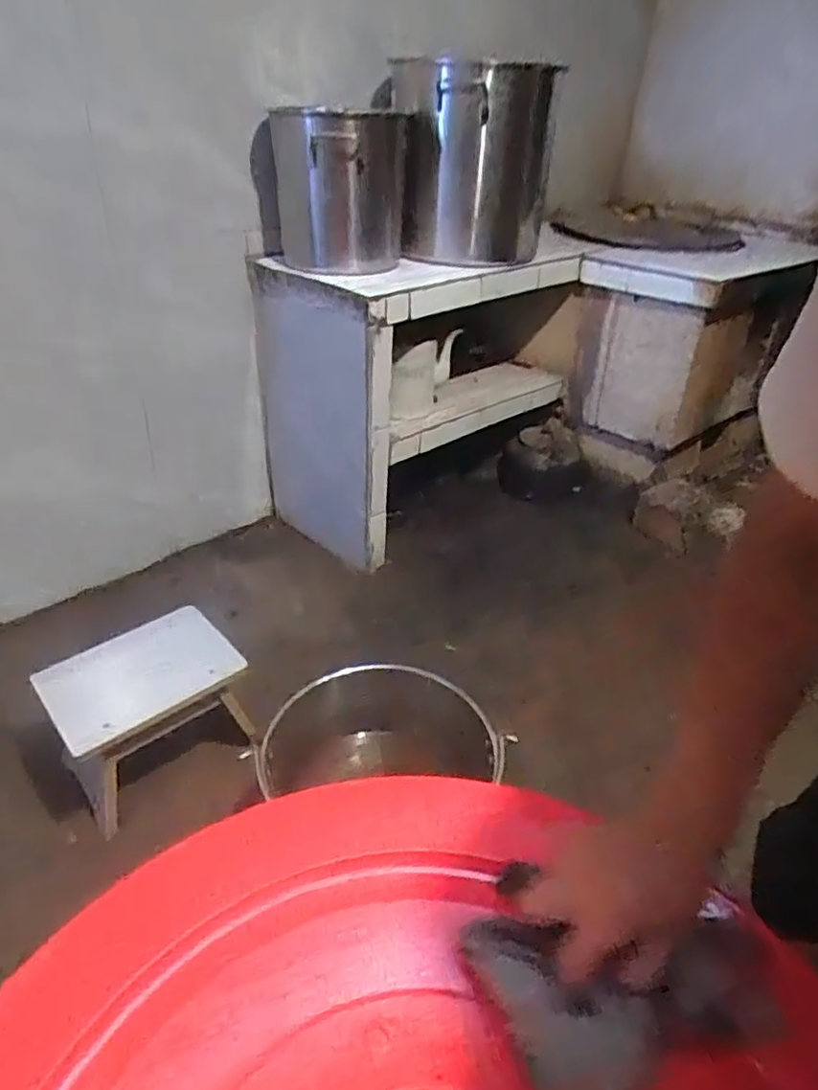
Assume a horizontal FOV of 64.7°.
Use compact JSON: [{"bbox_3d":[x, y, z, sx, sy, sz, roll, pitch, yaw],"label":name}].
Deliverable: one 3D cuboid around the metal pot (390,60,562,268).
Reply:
[{"bbox_3d":[0.158,-1.004,1.714,0.431,0.439,0.416,8,35,5],"label":"metal pot"}]

